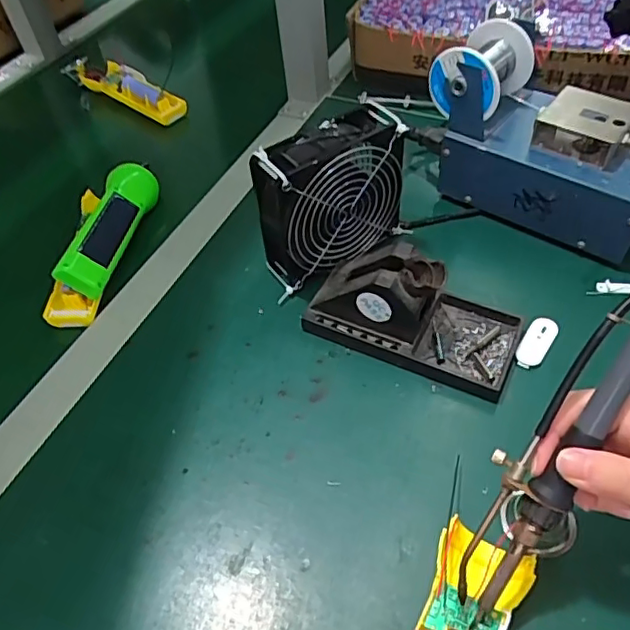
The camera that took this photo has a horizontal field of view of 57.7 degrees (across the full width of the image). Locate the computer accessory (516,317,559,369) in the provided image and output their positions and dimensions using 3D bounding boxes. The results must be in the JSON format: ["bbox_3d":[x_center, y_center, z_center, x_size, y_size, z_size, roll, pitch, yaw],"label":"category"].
[{"bbox_3d":[0.171,0.020,0.441,0.021,0.005,0.052,25,56,22],"label":"computer accessory"}]

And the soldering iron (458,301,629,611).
[{"bbox_3d":[0.122,0.059,0.275,0.042,0.018,0.200,30,103,25],"label":"soldering iron"}]

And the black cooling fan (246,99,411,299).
[{"bbox_3d":[0.014,-0.096,0.474,0.116,0.126,0.047,-28,54,-18],"label":"black cooling fan"}]

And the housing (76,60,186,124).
[{"bbox_3d":[-0.242,-0.291,0.737,0.188,0.032,0.045,29,58,27],"label":"housing"}]

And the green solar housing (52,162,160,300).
[{"bbox_3d":[-0.193,-0.084,0.536,0.044,0.039,0.162,4,50,7],"label":"green solar housing"}]

